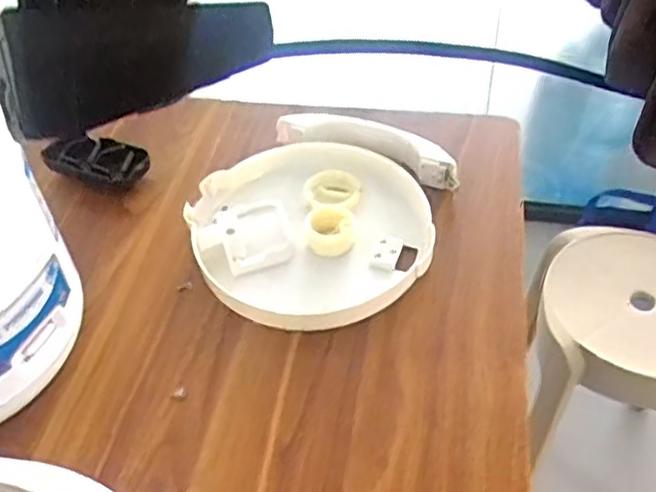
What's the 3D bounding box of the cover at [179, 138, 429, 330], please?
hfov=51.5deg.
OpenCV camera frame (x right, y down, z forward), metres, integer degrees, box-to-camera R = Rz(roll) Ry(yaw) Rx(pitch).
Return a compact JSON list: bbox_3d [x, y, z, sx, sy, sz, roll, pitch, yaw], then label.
[{"bbox_3d":[-0.013,-0.017,0.603,0.204,0.031,0.192,-16,47,-11],"label":"cover"}]

